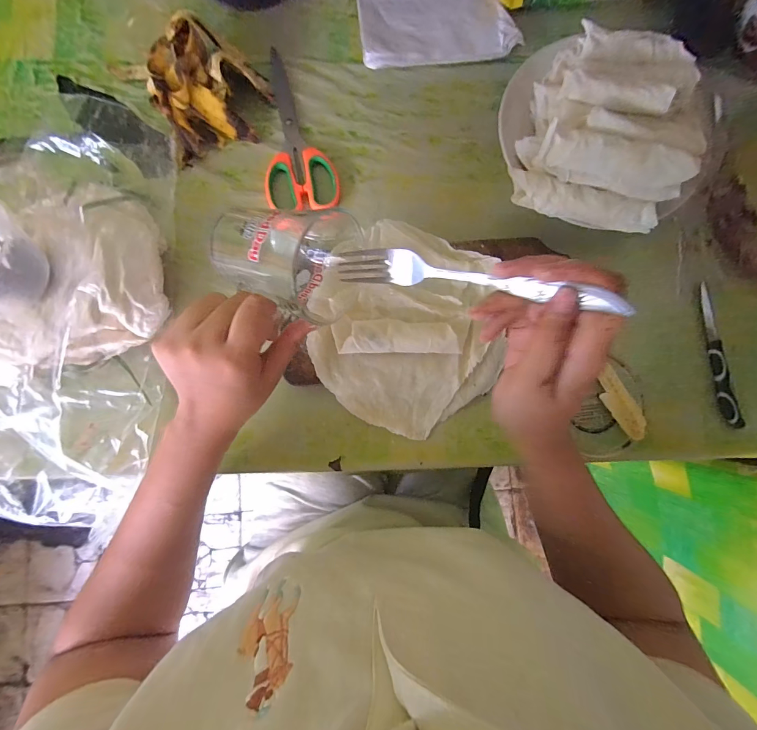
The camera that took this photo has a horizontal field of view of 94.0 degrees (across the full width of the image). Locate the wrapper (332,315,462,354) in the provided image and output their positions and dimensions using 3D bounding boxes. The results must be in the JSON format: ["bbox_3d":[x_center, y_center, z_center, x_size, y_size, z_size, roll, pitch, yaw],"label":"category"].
[{"bbox_3d":[0.017,-0.027,0.336,0.117,0.015,0.032,-1,83,-2],"label":"wrapper"}]

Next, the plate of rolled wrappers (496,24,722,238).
[{"bbox_3d":[0.234,-0.232,0.347,0.212,0.089,0.202,0,83,-2],"label":"plate of rolled wrappers"}]

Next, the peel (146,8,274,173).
[{"bbox_3d":[-0.180,-0.295,0.368,0.119,0.041,0.130,-25,85,-4],"label":"peel"}]

